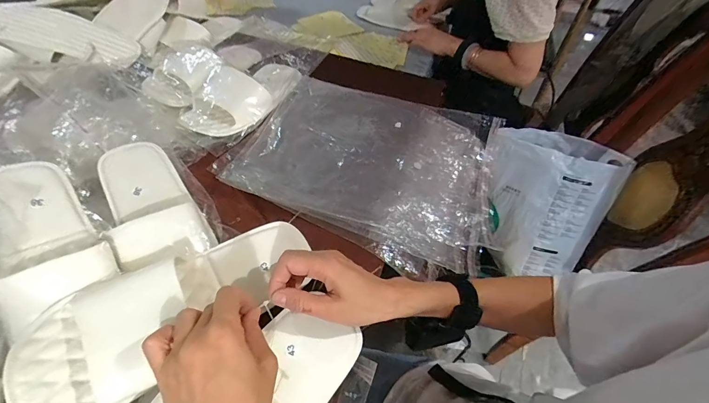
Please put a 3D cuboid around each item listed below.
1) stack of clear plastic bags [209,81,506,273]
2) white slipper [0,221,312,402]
[{"bbox_3d":[0.022,-0.067,0.521,0.388,0.042,0.308,20,54,4],"label":"stack of clear plastic bags"},{"bbox_3d":[-0.167,0.091,0.333,0.105,0.059,0.268,35,46,26],"label":"white slipper"}]

